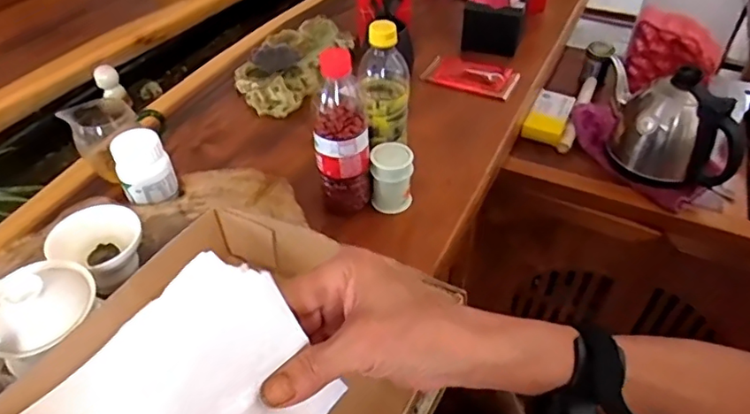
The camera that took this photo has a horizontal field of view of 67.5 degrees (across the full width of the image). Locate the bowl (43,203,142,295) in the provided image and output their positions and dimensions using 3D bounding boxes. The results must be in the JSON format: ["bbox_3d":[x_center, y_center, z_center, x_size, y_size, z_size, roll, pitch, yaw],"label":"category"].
[{"bbox_3d":[-0.263,0.046,0.551,0.081,0.066,0.076,0,44,0],"label":"bowl"}]

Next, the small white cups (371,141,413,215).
[{"bbox_3d":[0.021,-0.035,0.695,0.052,0.075,0.048,1,44,0],"label":"small white cups"}]

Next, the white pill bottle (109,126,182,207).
[{"bbox_3d":[-0.270,-0.046,0.657,0.062,0.072,0.051,-18,47,-18],"label":"white pill bottle"}]

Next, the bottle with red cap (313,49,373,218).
[{"bbox_3d":[-0.037,-0.084,0.648,0.065,0.193,0.056,0,44,-1],"label":"bottle with red cap"}]

